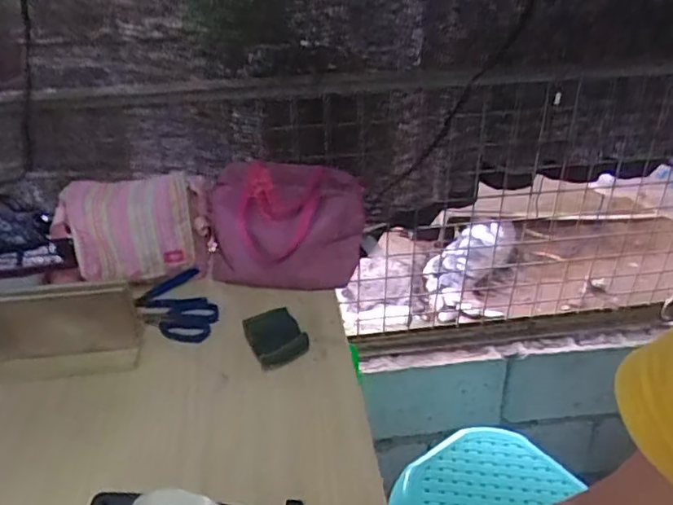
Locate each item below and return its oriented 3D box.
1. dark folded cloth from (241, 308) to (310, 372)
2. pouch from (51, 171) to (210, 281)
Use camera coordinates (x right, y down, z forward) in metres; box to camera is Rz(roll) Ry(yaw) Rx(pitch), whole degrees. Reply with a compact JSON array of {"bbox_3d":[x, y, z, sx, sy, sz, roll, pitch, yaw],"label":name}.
[{"bbox_3d":[-0.086,0.119,0.846,0.079,0.040,0.086,-21,38,-27],"label":"dark folded cloth"},{"bbox_3d":[-0.319,-0.032,0.936,0.238,0.138,0.068,-6,33,-6],"label":"pouch"}]

